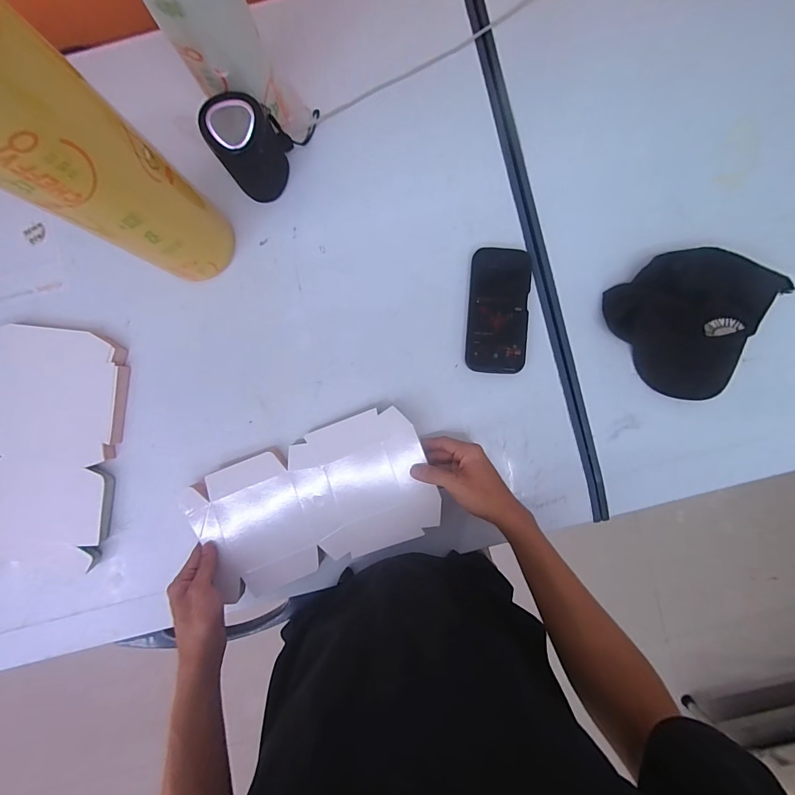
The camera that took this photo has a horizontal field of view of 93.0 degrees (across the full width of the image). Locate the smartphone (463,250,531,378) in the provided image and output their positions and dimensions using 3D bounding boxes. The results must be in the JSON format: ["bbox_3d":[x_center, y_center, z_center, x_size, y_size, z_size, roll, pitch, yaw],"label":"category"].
[{"bbox_3d":[0.138,-0.118,0.515,0.082,0.014,0.166,4,92,0],"label":"smartphone"}]

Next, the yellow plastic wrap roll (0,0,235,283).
[{"bbox_3d":[-0.279,-0.209,0.366,0.095,0.318,0.097,0,92,1],"label":"yellow plastic wrap roll"}]

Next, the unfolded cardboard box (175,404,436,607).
[{"bbox_3d":[-0.110,0.143,0.513,0.312,0.023,0.177,-20,92,1],"label":"unfolded cardboard box"}]

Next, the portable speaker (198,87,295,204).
[{"bbox_3d":[-0.183,-0.309,0.469,0.070,0.107,0.084,16,92,0],"label":"portable speaker"}]

